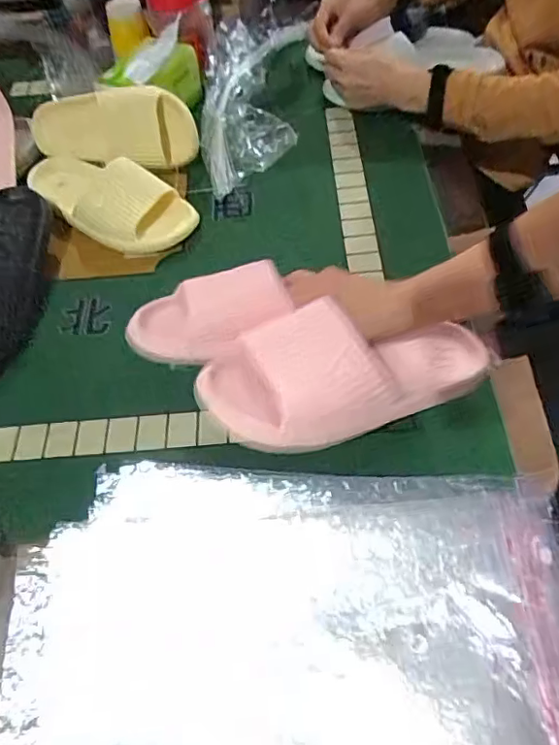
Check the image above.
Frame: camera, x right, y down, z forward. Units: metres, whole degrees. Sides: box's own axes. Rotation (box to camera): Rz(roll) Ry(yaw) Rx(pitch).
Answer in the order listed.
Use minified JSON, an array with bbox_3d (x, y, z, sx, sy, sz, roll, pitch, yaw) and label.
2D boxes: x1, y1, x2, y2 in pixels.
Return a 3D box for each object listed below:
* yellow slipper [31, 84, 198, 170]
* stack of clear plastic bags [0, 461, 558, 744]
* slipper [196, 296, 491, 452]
[{"bbox_3d":[-0.224,-0.342,0.756,0.237,0.095,0.046,10,29,12],"label":"yellow slipper"},{"bbox_3d":[0.008,0.247,0.406,0.432,0.037,0.355,0,60,4],"label":"stack of clear plastic bags"},{"bbox_3d":[0.067,-0.004,0.454,0.249,0.056,0.106,-7,57,-24],"label":"slipper"}]

